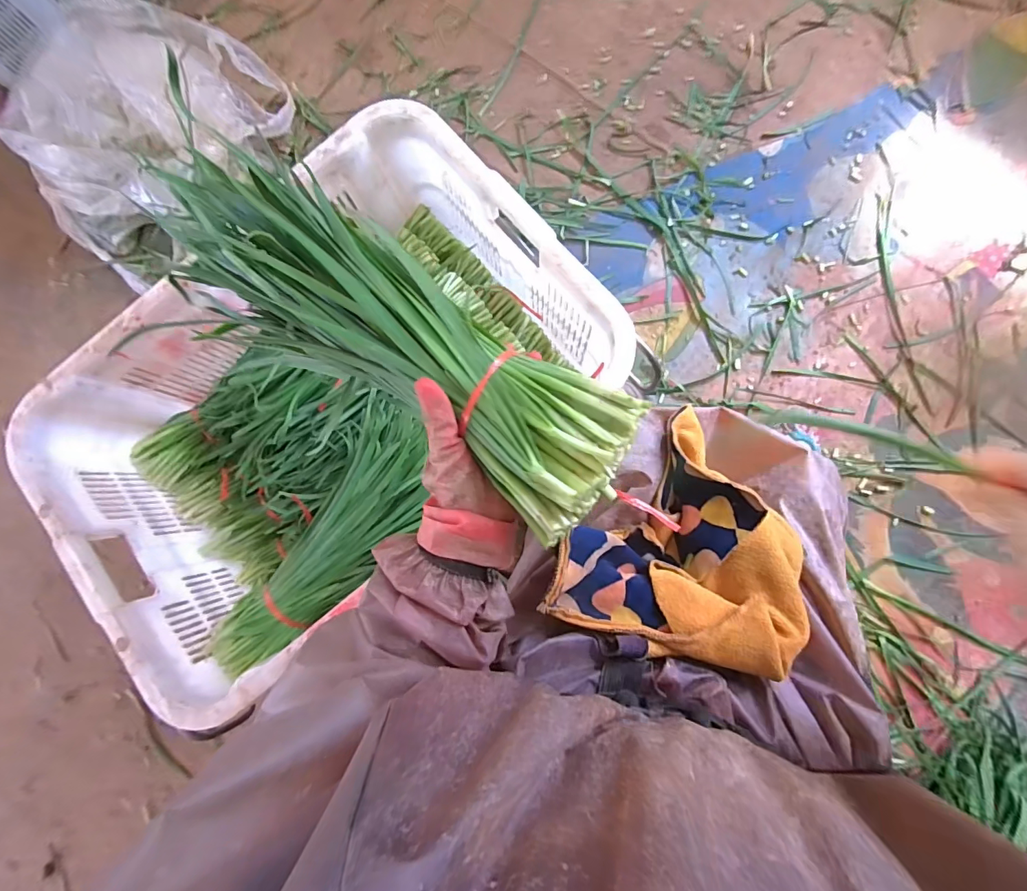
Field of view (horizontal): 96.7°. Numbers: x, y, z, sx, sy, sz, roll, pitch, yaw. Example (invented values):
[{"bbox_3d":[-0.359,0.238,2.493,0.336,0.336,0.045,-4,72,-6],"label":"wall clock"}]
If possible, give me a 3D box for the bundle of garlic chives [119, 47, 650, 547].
[{"bbox_3d":[-0.090,-0.071,0.328,0.358,0.066,0.135,35,86,11],"label":"bundle of garlic chives"}]

